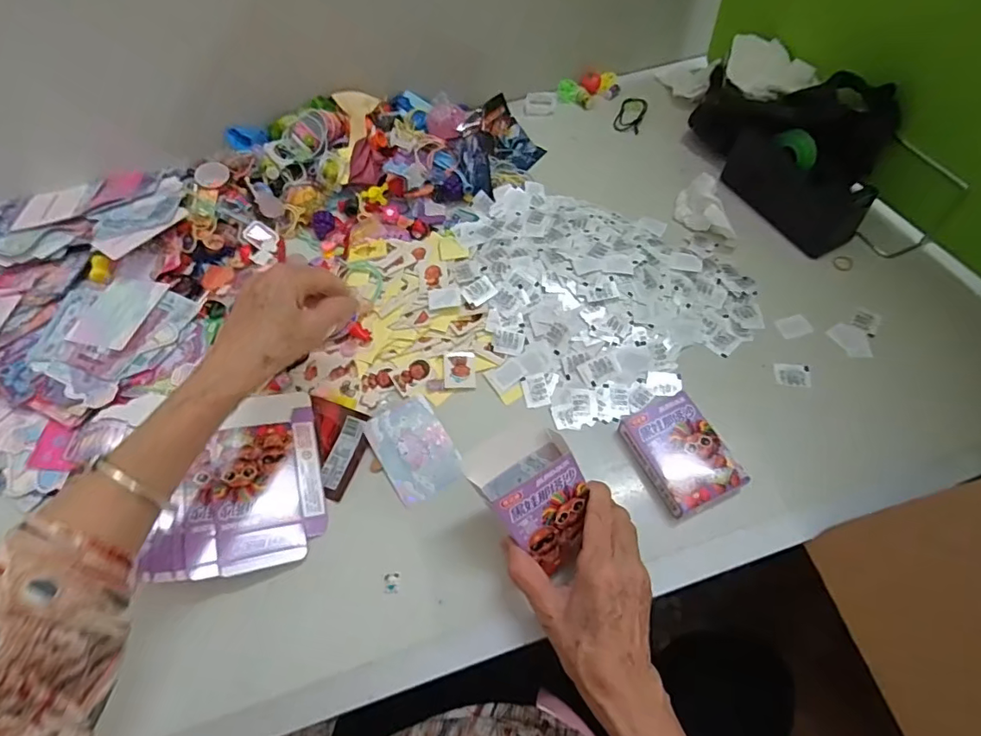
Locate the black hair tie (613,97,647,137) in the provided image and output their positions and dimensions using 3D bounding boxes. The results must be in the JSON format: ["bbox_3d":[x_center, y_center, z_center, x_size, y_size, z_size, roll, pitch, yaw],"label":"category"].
[{"bbox_3d":[0.185,-0.333,0.671,0.034,0.006,0.062,18,63,11],"label":"black hair tie"}]

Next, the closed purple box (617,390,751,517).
[{"bbox_3d":[0.160,0.072,0.433,0.067,0.030,0.092,-24,63,-12],"label":"closed purple box"}]

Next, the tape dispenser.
[{"bbox_3d":[0.322,-0.195,0.544,0.051,0.069,0.157,-34,70,-14],"label":"tape dispenser"}]

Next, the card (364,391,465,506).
[{"bbox_3d":[-0.069,0.071,0.456,0.063,0.005,0.089,-31,73,-15],"label":"card"}]

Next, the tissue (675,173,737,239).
[{"bbox_3d":[0.234,-0.177,0.562,0.044,0.038,0.087,-11,67,-4],"label":"tissue"}]

